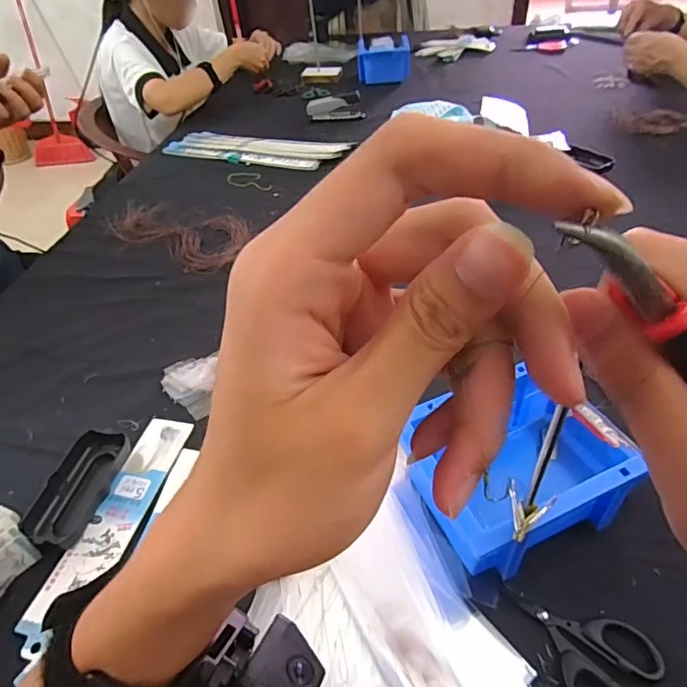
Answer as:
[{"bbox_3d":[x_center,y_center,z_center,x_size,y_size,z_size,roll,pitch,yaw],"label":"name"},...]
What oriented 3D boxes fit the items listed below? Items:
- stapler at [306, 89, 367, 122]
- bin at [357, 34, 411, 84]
[{"bbox_3d":[-0.018,-0.550,1.160,0.133,0.057,0.032,4,44,11],"label":"stapler"},{"bbox_3d":[0.112,-0.784,1.384,0.142,0.082,0.137,-1,44,5],"label":"bin"}]

